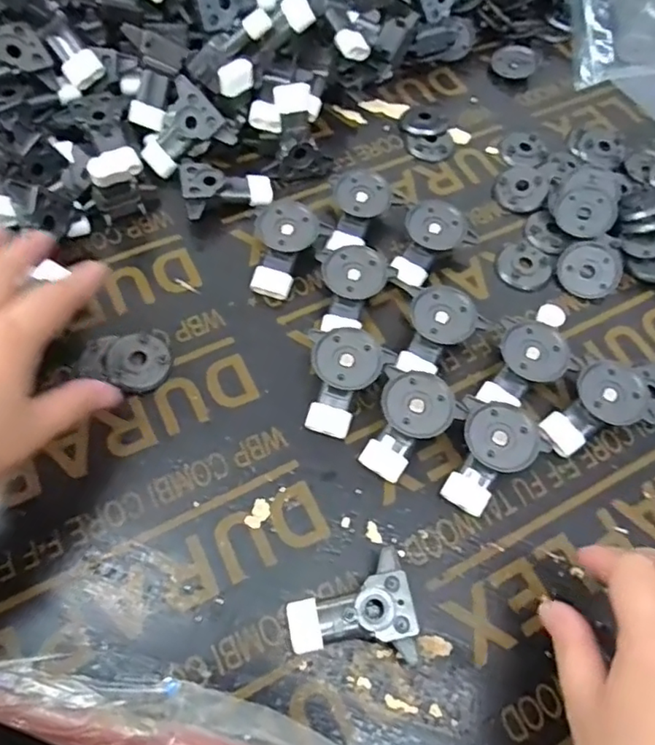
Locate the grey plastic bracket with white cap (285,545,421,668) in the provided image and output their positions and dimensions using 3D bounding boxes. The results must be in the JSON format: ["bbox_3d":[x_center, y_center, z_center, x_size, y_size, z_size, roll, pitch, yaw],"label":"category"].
[{"bbox_3d":[0.012,0.130,0.311,0.065,0.026,0.054,-10,64,-8],"label":"grey plastic bracket with white cap"}]

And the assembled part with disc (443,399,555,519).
[{"bbox_3d":[0.100,0.054,0.355,0.048,0.029,0.065,22,64,8],"label":"assembled part with disc"}]

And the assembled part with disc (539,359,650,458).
[{"bbox_3d":[0.168,0.025,0.372,0.066,0.032,0.041,-37,70,-19],"label":"assembled part with disc"}]

